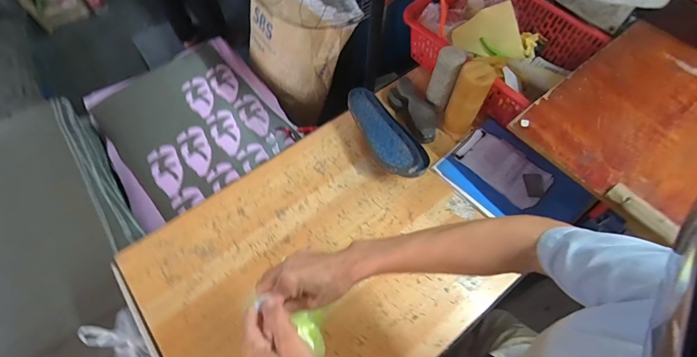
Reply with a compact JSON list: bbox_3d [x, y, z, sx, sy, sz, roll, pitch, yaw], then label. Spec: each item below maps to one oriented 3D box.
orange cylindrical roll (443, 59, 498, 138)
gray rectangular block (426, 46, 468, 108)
[{"bbox_3d":[0.298,-0.194,0.917,0.079,0.196,0.090,25,65,13],"label":"orange cylindrical roll"},{"bbox_3d":[0.248,-0.258,0.938,0.066,0.151,0.067,21,64,11],"label":"gray rectangular block"}]

